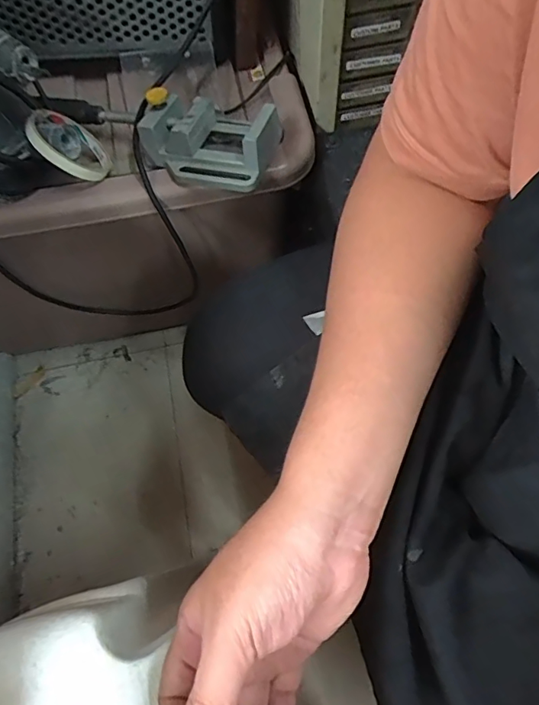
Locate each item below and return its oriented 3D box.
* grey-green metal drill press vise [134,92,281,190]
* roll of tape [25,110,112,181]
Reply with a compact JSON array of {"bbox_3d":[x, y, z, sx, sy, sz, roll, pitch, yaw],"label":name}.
[{"bbox_3d":[-0.063,-0.235,0.541,0.140,0.059,0.112,10,67,7],"label":"grey-green metal drill press vise"},{"bbox_3d":[-0.214,-0.223,0.534,0.017,0.087,0.074,-32,53,33],"label":"roll of tape"}]

